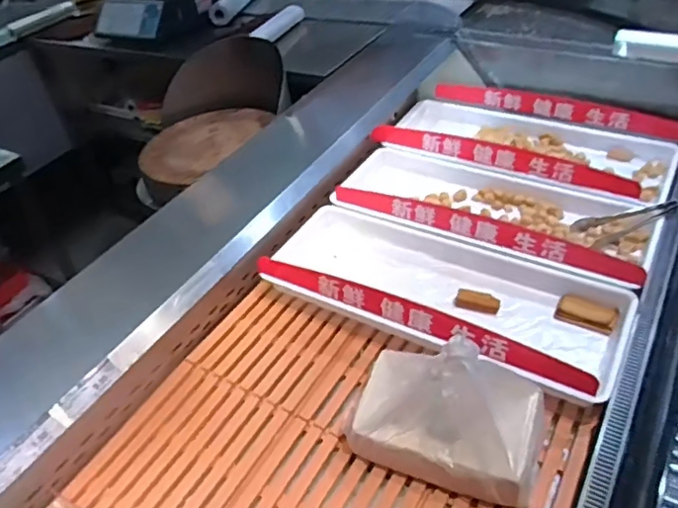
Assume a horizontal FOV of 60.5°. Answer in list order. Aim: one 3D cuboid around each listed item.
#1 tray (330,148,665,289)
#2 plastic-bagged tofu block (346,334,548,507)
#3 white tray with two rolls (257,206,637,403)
[{"bbox_3d":[0.365,-0.125,1.473,0.791,0.112,0.343,14,47,22],"label":"tray"},{"bbox_3d":[0.190,0.250,0.999,0.320,0.250,0.206,11,44,22],"label":"plastic-bagged tofu block"},{"bbox_3d":[0.204,0.066,1.284,0.792,0.123,0.306,16,46,27],"label":"white tray with two rolls"}]

